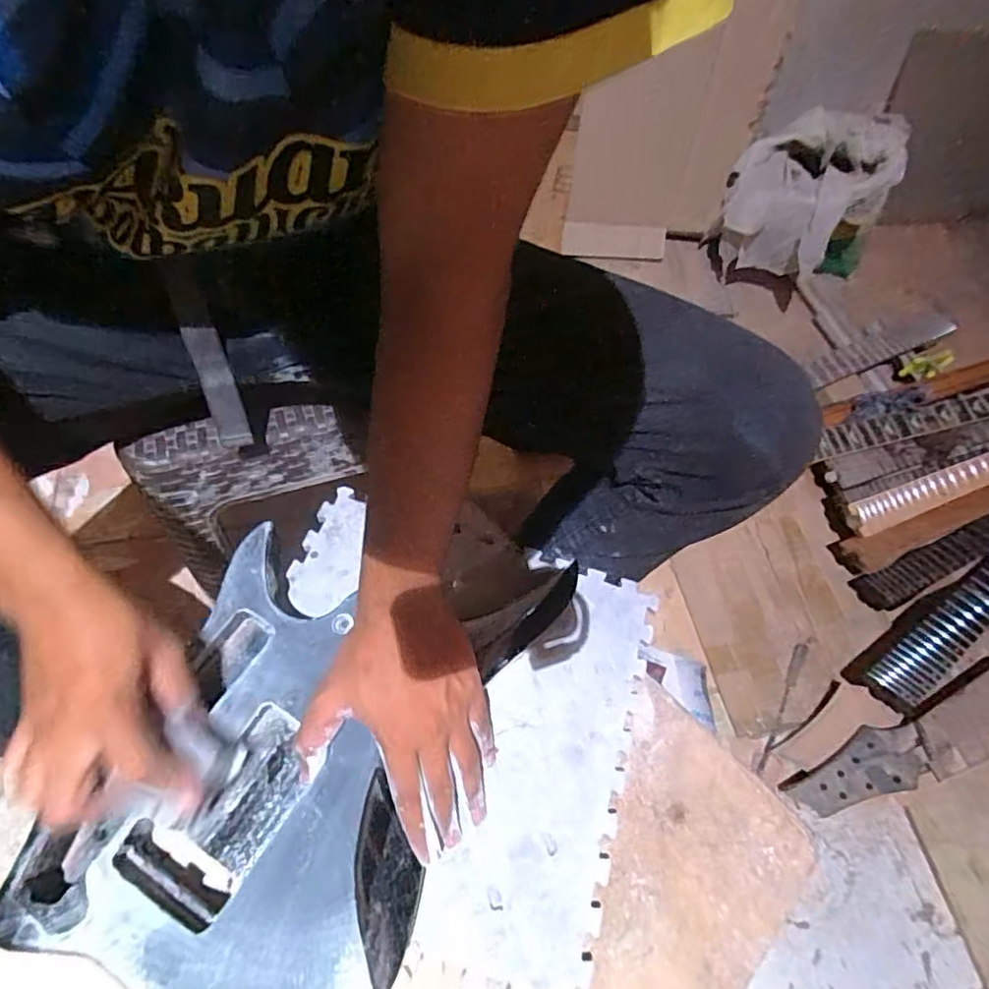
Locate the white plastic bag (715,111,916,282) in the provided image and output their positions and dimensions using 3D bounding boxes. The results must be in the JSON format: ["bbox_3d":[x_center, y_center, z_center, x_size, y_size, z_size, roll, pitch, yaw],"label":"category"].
[{"bbox_3d":[0.597,-0.584,1.164,0.270,0.226,0.235,25,62,10],"label":"white plastic bag"}]

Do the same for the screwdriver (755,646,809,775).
[{"bbox_3d":[0.431,0.315,0.887,0.020,0.013,0.206,27,62,11],"label":"screwdriver"}]

